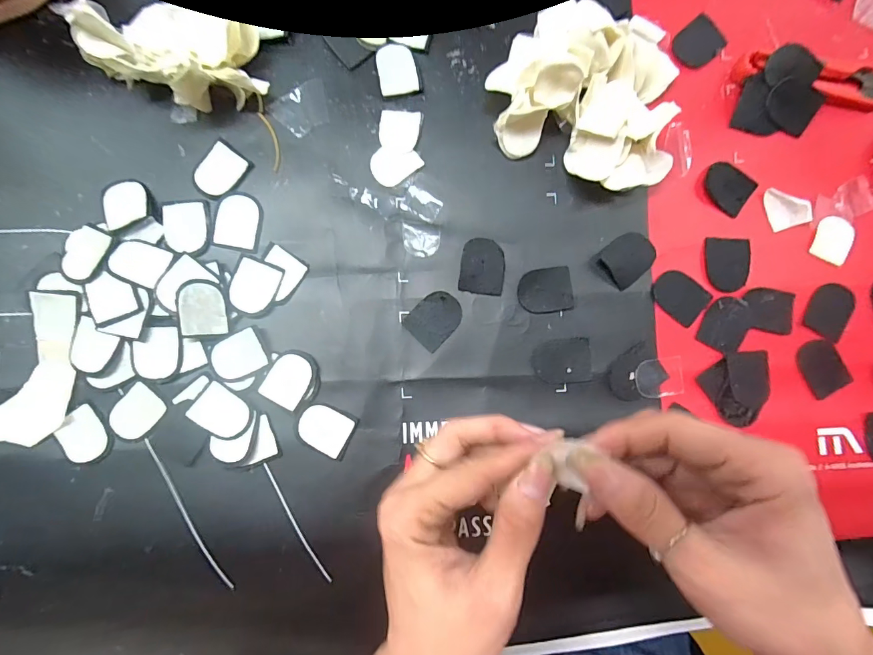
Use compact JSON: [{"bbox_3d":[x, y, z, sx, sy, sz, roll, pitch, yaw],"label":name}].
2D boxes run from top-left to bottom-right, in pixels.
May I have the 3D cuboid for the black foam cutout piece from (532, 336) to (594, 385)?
[{"bbox_3d":[0.078,0.021,0.255,0.035,0.004,0.027,-6,87,-3],"label":"black foam cutout piece"}]

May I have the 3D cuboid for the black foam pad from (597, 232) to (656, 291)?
[{"bbox_3d":[0.121,-0.044,0.260,0.034,0.004,0.027,-40,89,-4],"label":"black foam pad"}]

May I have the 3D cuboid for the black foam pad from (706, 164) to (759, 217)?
[{"bbox_3d":[0.187,-0.091,0.266,0.032,0.004,0.026,38,86,0],"label":"black foam pad"}]

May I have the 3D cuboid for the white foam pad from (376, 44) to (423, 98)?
[{"bbox_3d":[-0.024,-0.162,0.260,0.024,0.004,0.030,-11,87,-3],"label":"white foam pad"}]

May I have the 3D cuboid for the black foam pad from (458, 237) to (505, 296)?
[{"bbox_3d":[0.029,-0.038,0.256,0.027,0.004,0.034,7,86,-2],"label":"black foam pad"}]

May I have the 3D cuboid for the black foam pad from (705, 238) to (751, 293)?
[{"bbox_3d":[0.185,-0.040,0.262,0.026,0.004,0.034,4,87,-2],"label":"black foam pad"}]

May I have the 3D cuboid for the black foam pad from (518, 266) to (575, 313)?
[{"bbox_3d":[0.068,-0.023,0.257,0.033,0.004,0.027,-8,87,-3],"label":"black foam pad"}]

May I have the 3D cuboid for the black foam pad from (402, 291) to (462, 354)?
[{"bbox_3d":[0.000,-0.006,0.253,0.033,0.004,0.027,-44,89,-4],"label":"black foam pad"}]

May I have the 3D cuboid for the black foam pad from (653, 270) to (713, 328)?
[{"bbox_3d":[0.153,-0.020,0.260,0.033,0.004,0.026,41,86,0],"label":"black foam pad"}]

